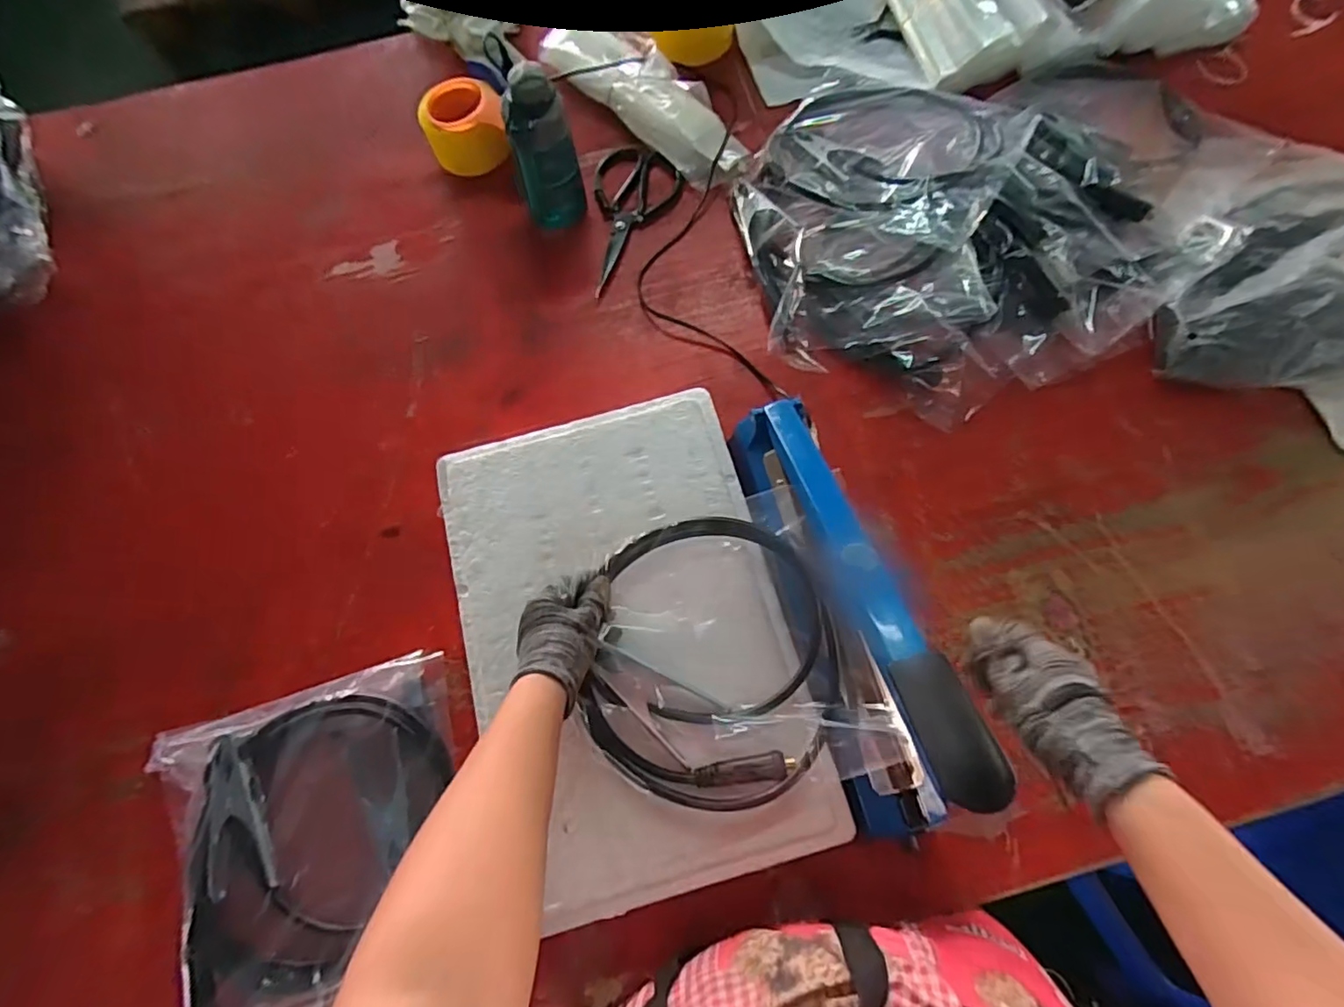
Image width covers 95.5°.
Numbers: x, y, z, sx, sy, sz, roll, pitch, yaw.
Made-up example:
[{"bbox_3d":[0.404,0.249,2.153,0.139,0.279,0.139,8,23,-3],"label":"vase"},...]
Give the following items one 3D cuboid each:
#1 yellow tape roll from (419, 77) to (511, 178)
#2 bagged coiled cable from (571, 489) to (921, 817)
[{"bbox_3d":[-0.259,-0.473,0.774,0.097,0.065,0.095,0,73,1],"label":"yellow tape roll"},{"bbox_3d":[0.044,0.136,0.518,0.230,0.034,0.249,-20,73,-5],"label":"bagged coiled cable"}]

